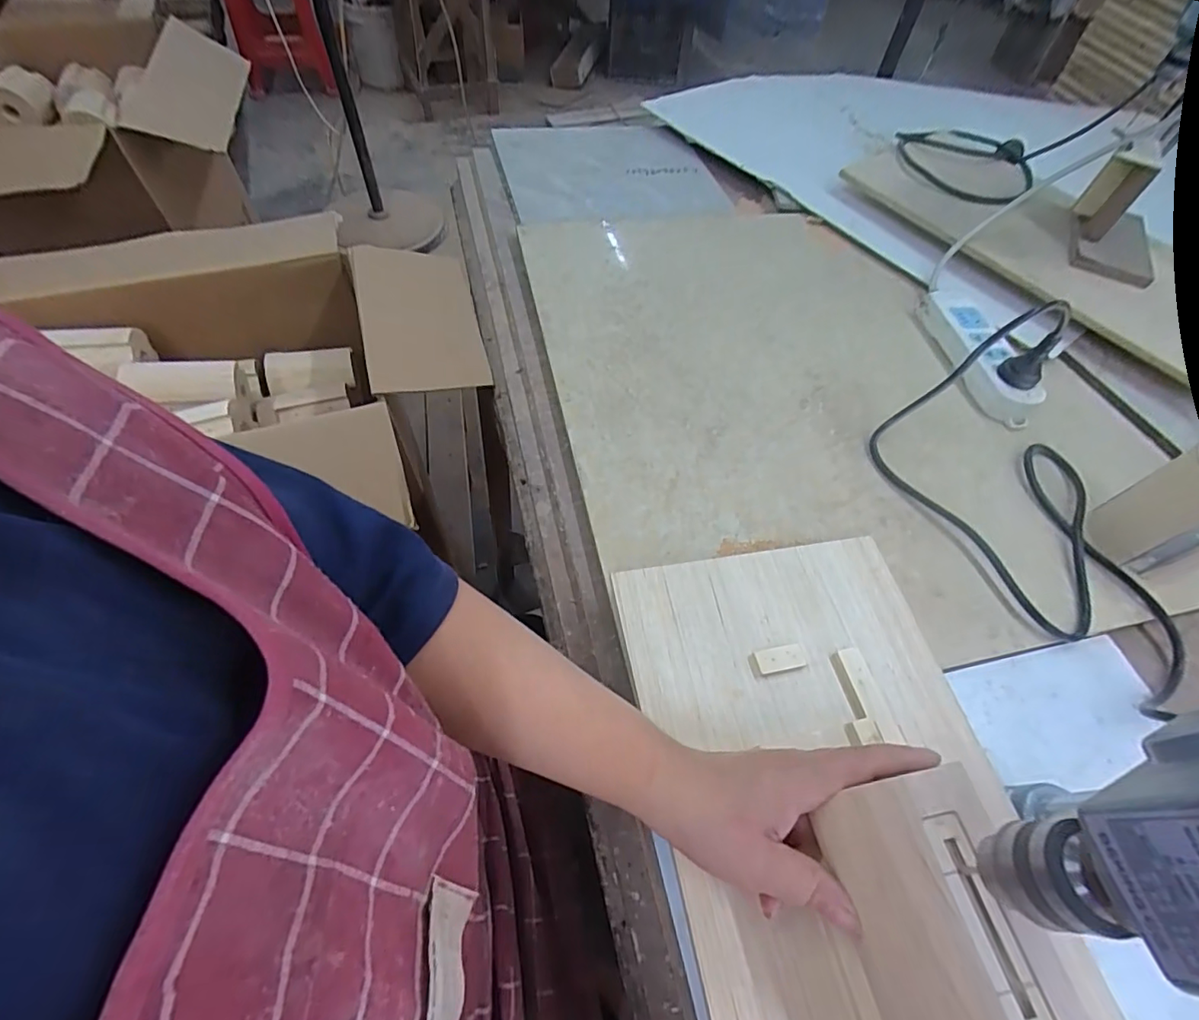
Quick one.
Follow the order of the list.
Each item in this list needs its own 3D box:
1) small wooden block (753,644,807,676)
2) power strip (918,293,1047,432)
[{"bbox_3d":[0.121,0.101,0.362,0.033,0.008,0.016,-11,59,-11],"label":"small wooden block"},{"bbox_3d":[0.397,-0.168,0.567,0.070,0.031,0.180,-1,58,-4],"label":"power strip"}]

